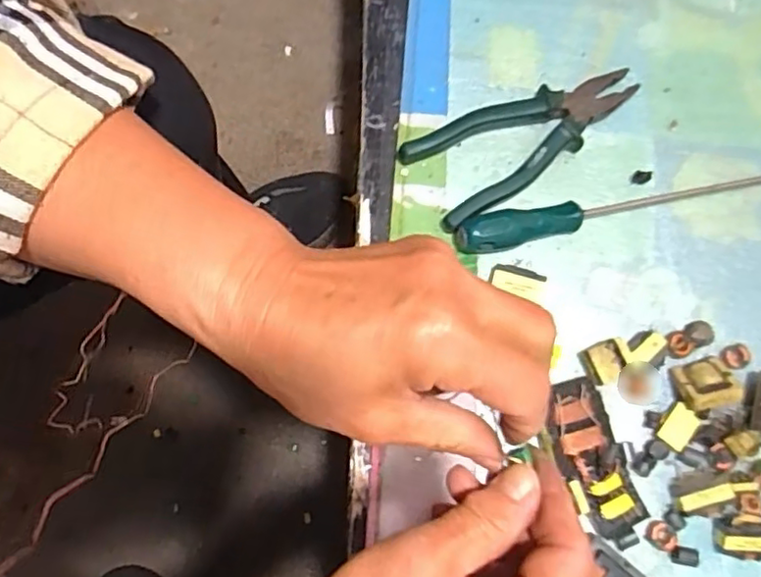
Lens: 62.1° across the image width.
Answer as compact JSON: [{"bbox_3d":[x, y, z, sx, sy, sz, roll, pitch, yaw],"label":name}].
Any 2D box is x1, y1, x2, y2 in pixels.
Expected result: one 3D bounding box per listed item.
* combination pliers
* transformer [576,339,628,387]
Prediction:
[{"bbox_3d":[0.117,-0.124,0.507,0.193,0.020,0.075,-29,78,-9],"label":"combination pliers"},{"bbox_3d":[0.164,0.054,0.462,0.026,0.027,0.029,-21,77,-7],"label":"transformer"}]

